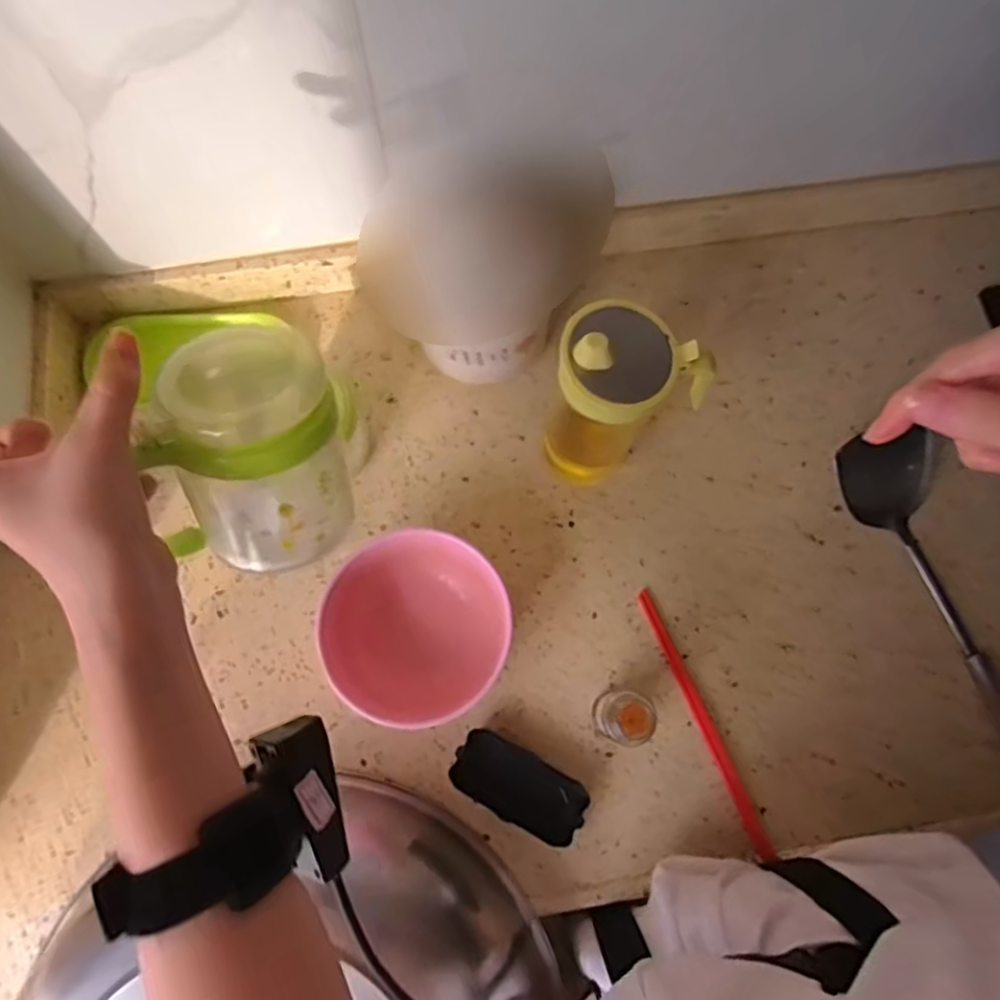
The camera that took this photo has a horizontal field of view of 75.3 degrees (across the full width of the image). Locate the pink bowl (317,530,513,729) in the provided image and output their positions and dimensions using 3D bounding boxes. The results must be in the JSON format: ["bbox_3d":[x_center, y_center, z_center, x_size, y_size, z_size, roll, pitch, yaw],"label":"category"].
[{"bbox_3d":[-0.067,0.109,0.544,0.145,0.075,0.146,0,75,-1],"label":"pink bowl"}]

